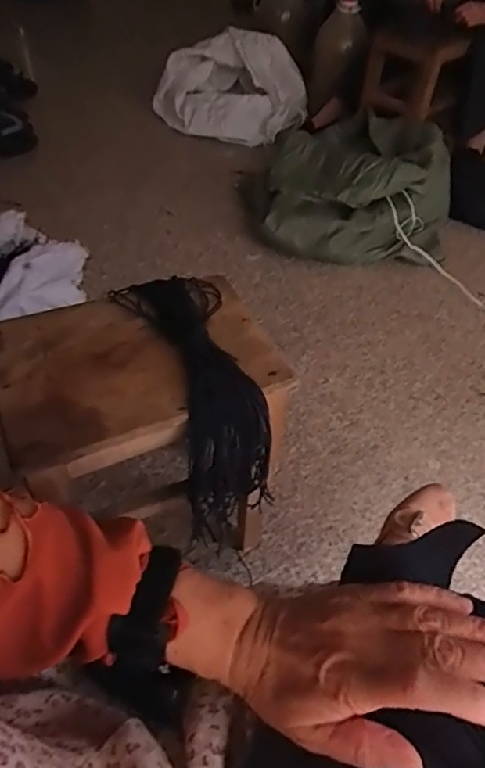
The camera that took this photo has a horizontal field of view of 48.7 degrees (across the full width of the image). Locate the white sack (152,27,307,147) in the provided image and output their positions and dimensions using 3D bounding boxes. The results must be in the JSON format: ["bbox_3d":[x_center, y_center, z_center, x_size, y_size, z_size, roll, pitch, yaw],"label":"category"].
[{"bbox_3d":[-0.034,-0.931,1.717,0.480,0.243,0.302,5,48,-1],"label":"white sack"}]

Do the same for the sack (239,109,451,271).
[{"bbox_3d":[0.279,-0.539,1.449,0.519,0.230,0.434,-6,49,-10],"label":"sack"}]

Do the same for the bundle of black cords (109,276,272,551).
[{"bbox_3d":[-0.064,0.026,0.709,0.125,0.213,0.264,-15,51,-17],"label":"bundle of black cords"}]

